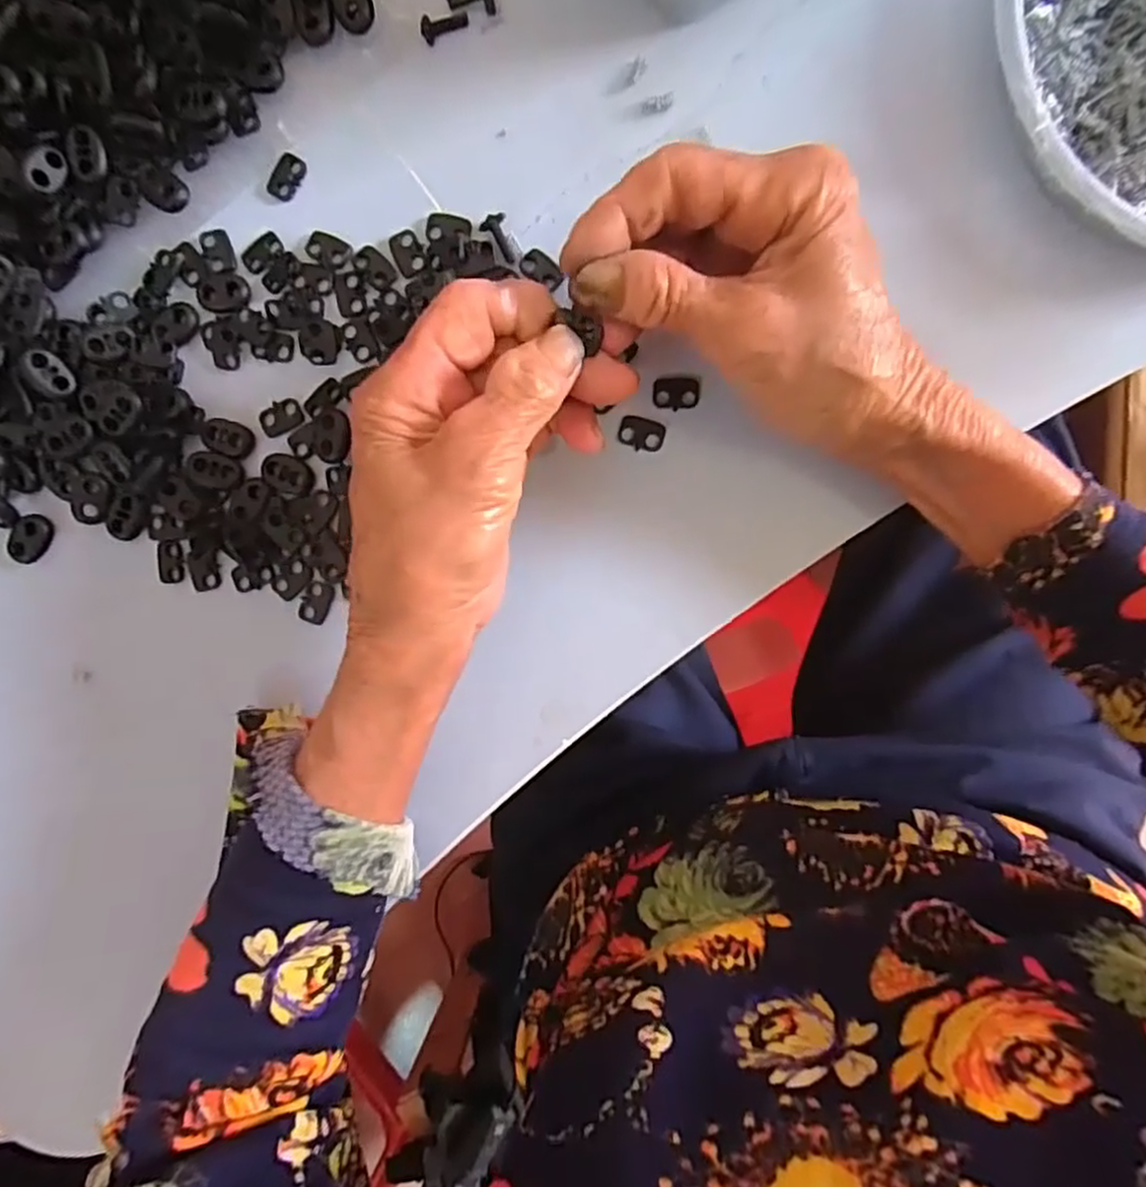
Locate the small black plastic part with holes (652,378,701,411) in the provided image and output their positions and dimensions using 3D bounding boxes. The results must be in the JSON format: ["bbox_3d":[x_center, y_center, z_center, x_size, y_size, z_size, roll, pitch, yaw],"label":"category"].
[{"bbox_3d":[0.042,-0.080,0.282,0.019,0.004,0.012,1,94,5],"label":"small black plastic part with holes"}]

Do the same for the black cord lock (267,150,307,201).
[{"bbox_3d":[-0.118,-0.172,0.291,0.012,0.004,0.018,31,96,2],"label":"black cord lock"}]

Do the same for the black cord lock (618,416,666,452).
[{"bbox_3d":[0.028,-0.064,0.284,0.018,0.004,0.012,13,95,4],"label":"black cord lock"}]

